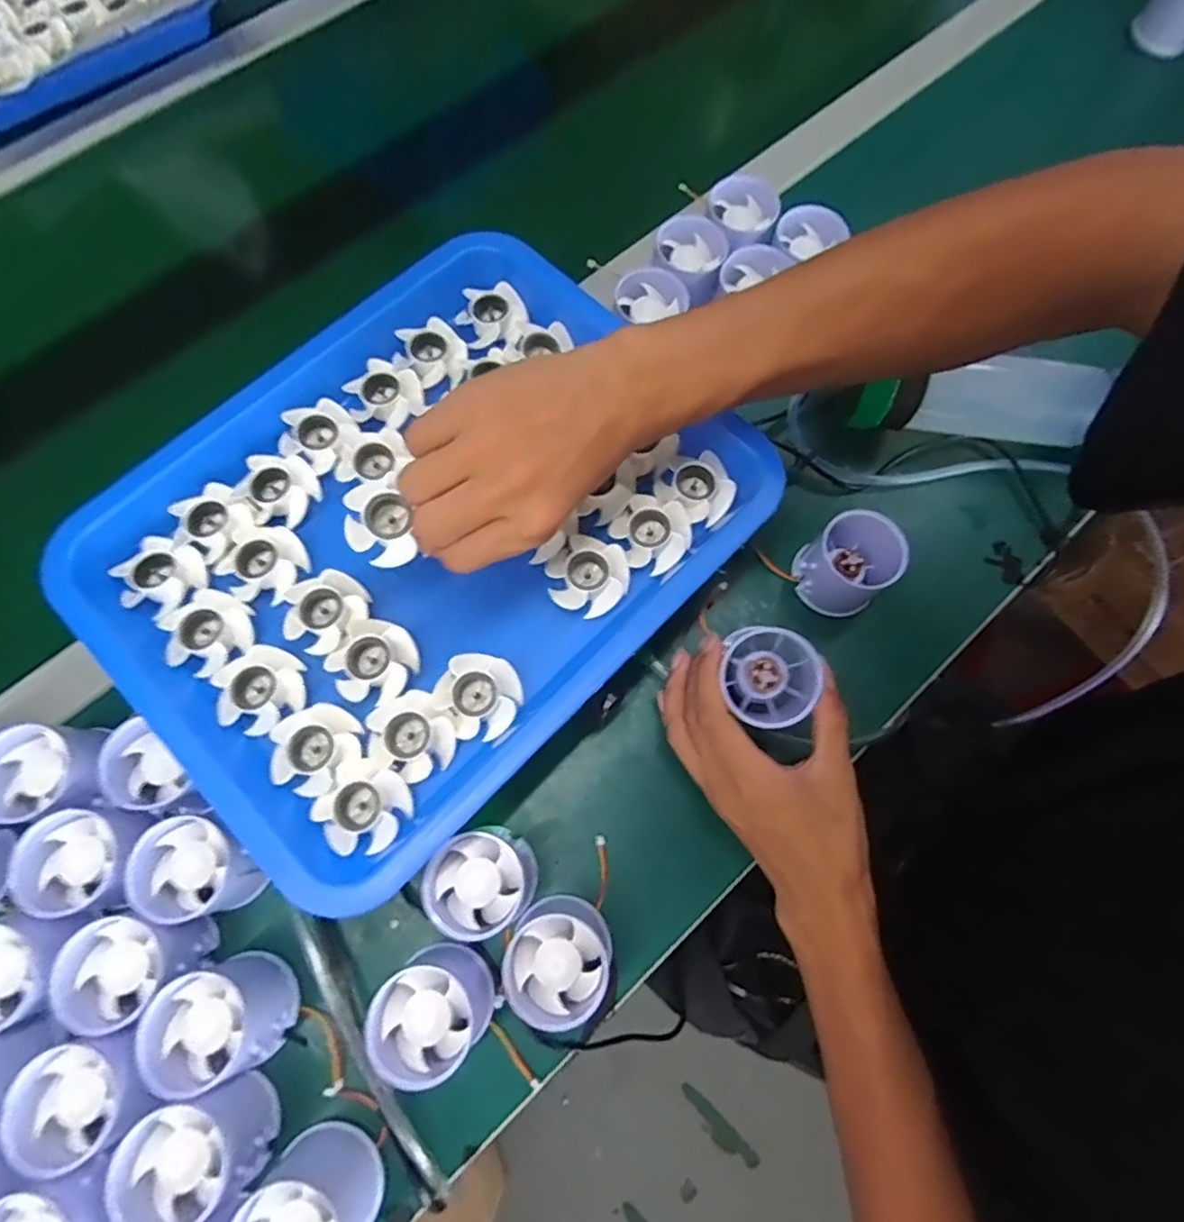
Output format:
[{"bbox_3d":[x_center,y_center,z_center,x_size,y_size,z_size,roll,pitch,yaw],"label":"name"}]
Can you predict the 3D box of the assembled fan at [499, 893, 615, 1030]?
[{"bbox_3d":[-0.017,0.186,0.338,0.053,0.049,0.054,0,72,0],"label":"assembled fan"}]

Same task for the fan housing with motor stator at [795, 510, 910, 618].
[{"bbox_3d":[0.164,-0.029,0.403,0.053,0.049,0.051,0,72,0],"label":"fan housing with motor stator"}]

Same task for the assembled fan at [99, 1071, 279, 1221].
[{"bbox_3d":[-0.192,0.264,0.309,0.056,0.052,0.048,-28,74,-9],"label":"assembled fan"}]

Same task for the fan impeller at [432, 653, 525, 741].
[{"bbox_3d":[-0.058,0.042,0.325,0.040,0.015,0.043,0,72,0],"label":"fan impeller"}]

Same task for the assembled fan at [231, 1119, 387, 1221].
[{"bbox_3d":[-0.137,0.291,0.303,0.054,0.053,0.051,34,75,10],"label":"assembled fan"}]

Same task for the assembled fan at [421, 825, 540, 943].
[{"bbox_3d":[-0.059,0.148,0.346,0.053,0.050,0.051,0,72,0],"label":"assembled fan"}]

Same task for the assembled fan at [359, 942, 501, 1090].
[{"bbox_3d":[-0.082,0.208,0.328,0.052,0.051,0.051,0,72,0],"label":"assembled fan"}]

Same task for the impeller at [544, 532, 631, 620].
[{"bbox_3d":[-0.002,-0.020,0.345,0.042,0.013,0.043,0,72,0],"label":"impeller"}]

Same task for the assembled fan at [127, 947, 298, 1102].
[{"bbox_3d":[-0.191,0.210,0.326,0.054,0.053,0.051,0,72,0],"label":"assembled fan"}]

